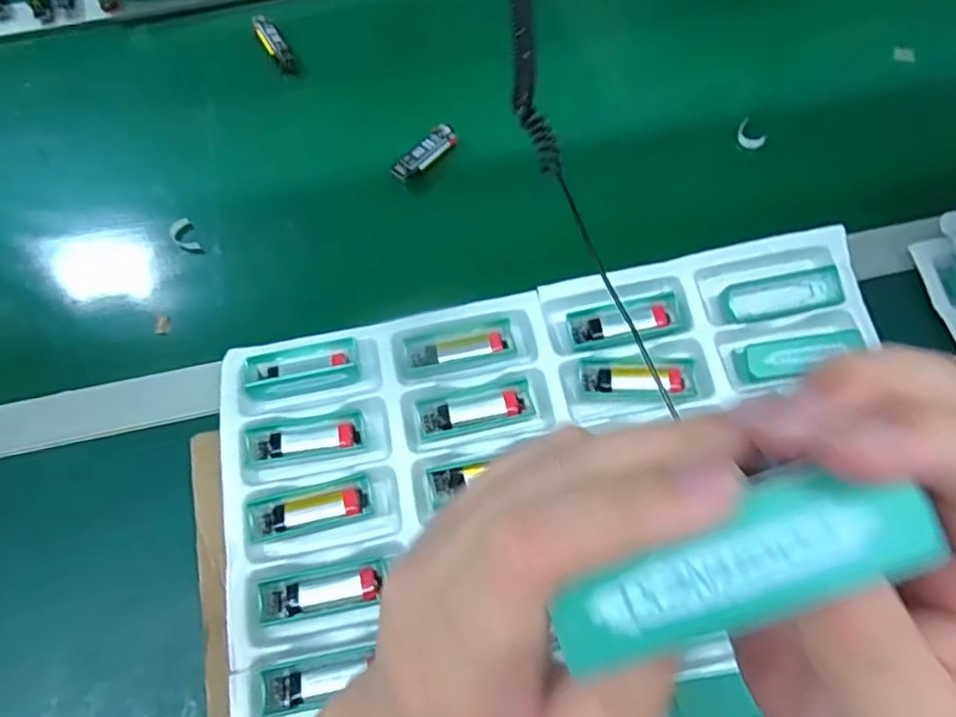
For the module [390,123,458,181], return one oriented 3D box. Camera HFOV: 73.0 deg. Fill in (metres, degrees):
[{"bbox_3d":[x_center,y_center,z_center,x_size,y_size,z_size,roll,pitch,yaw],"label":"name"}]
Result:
[{"bbox_3d":[-0.046,-0.176,0.555,0.063,0.013,0.019,-40,71,-14],"label":"module"}]

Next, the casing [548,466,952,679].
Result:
[{"bbox_3d":[0.051,0.041,0.127,0.075,0.012,0.023,-21,65,0],"label":"casing"}]

